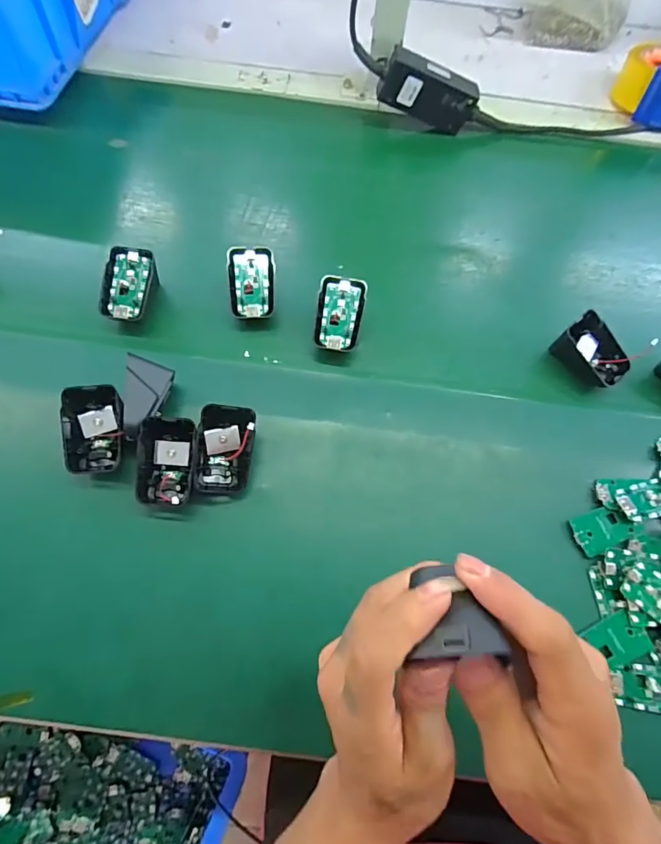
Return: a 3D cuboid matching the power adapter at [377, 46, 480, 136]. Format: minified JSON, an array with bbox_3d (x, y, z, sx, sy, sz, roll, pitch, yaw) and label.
[{"bbox_3d":[0.116,-0.392,0.550,0.117,0.064,0.025,11,65,-20],"label":"power adapter"}]

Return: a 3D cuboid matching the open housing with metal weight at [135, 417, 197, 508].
[{"bbox_3d":[-0.131,0.032,0.367,0.044,0.024,0.069,3,82,-1],"label":"open housing with metal weight"}]

